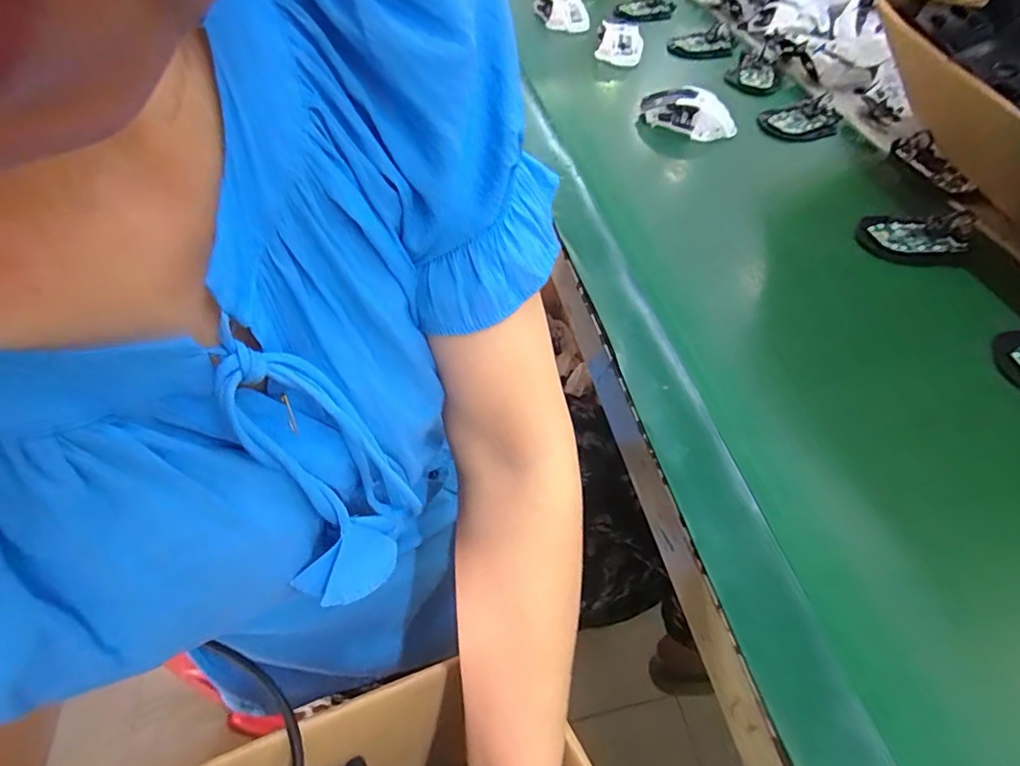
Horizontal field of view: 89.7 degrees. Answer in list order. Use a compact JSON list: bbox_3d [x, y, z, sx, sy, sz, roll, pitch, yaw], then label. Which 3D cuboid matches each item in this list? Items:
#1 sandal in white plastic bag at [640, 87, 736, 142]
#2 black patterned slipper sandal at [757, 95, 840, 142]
[{"bbox_3d":[0.218,-0.327,0.622,0.117,0.037,0.038,15,52,6],"label":"sandal in white plastic bag"},{"bbox_3d":[0.376,-0.340,0.659,0.107,0.028,0.062,-16,55,-18],"label":"black patterned slipper sandal"}]

